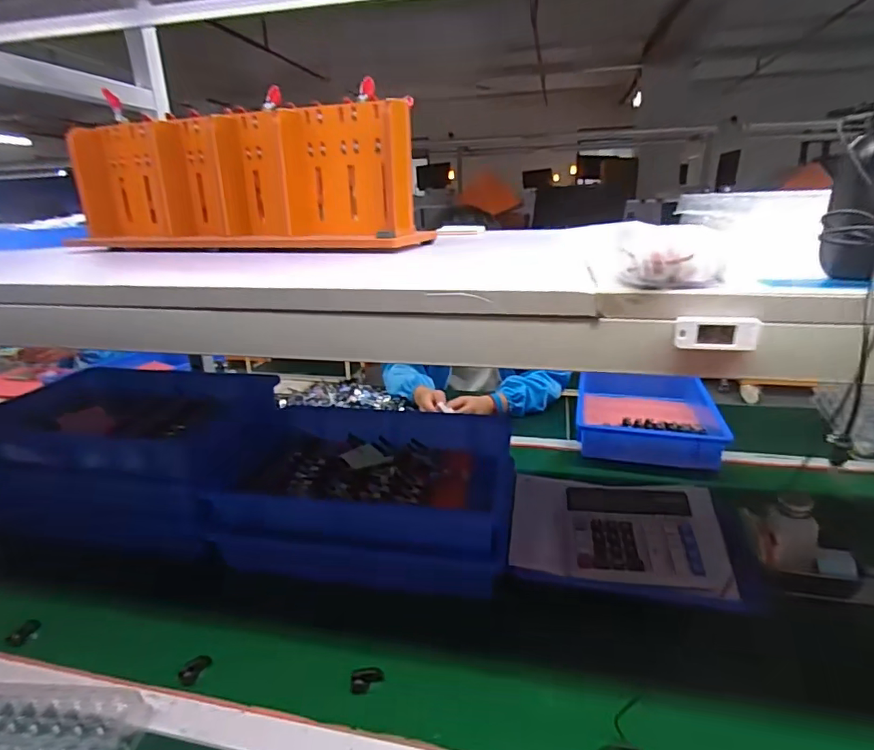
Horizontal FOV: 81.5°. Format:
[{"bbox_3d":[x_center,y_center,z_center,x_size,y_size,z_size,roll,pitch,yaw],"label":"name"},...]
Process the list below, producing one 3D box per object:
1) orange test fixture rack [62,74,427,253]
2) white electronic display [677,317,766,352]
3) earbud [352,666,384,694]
[{"bbox_3d":[-0.292,-0.274,0.728,0.548,0.178,0.166,2,20,10],"label":"orange test fixture rack"},{"bbox_3d":[0.178,-0.027,0.322,0.048,0.021,0.008,3,20,13],"label":"white electronic display"},{"bbox_3d":[-0.081,0.357,0.593,0.038,0.016,0.023,-5,20,-11],"label":"earbud"}]

